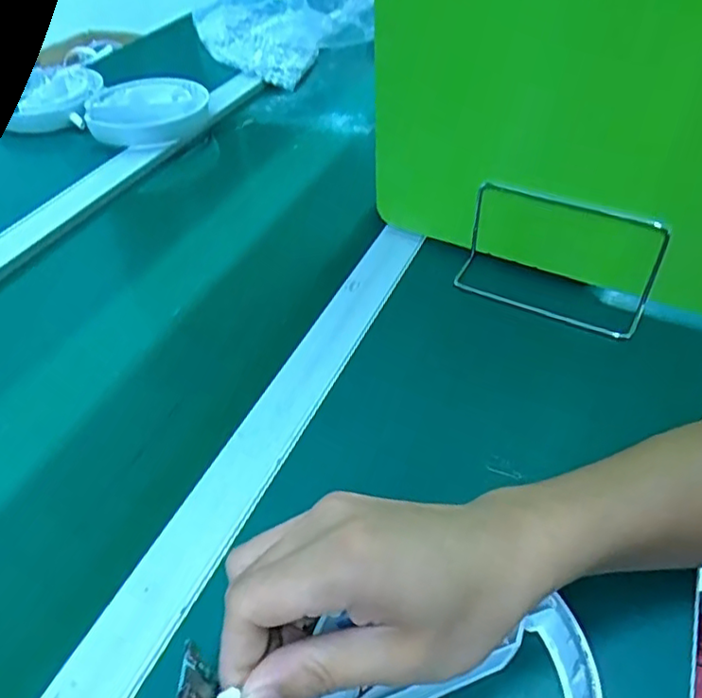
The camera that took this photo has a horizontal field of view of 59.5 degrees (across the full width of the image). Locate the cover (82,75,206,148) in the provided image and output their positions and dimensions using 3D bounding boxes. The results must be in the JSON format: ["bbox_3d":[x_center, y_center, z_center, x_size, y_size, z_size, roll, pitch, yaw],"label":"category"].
[{"bbox_3d":[-0.253,-0.300,0.772,0.143,0.032,0.140,-1,44,1],"label":"cover"}]

